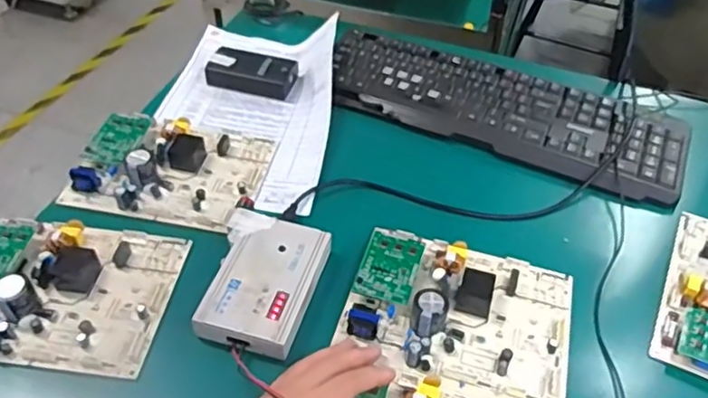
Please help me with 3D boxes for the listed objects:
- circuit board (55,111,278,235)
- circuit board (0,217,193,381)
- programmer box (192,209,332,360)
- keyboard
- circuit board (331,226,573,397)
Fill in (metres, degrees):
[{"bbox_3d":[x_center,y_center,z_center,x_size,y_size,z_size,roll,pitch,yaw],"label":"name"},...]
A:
[{"bbox_3d":[-0.188,-0.038,0.643,0.185,0.033,0.139,10,46,8],"label":"circuit board"},{"bbox_3d":[-0.253,0.072,0.530,0.184,0.031,0.139,5,46,4],"label":"circuit board"},{"bbox_3d":[-0.078,0.072,0.540,0.088,0.024,0.126,10,46,8],"label":"programmer box"},{"bbox_3d":[0.164,-0.106,0.724,0.420,0.027,0.147,20,49,17],"label":"keyboard"},{"bbox_3d":[0.091,0.092,0.524,0.186,0.030,0.148,13,47,11],"label":"circuit board"}]

